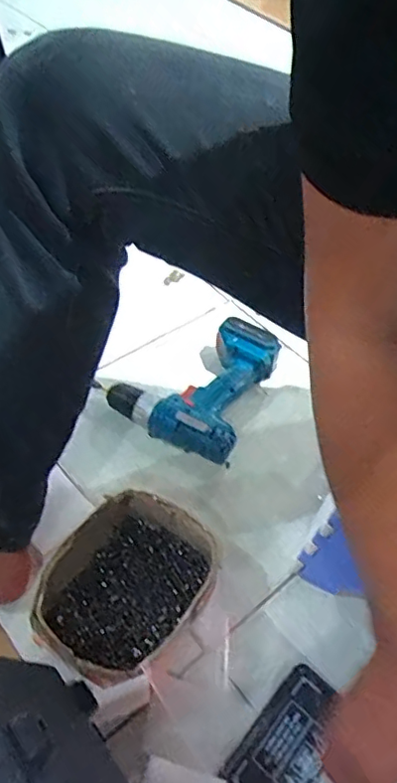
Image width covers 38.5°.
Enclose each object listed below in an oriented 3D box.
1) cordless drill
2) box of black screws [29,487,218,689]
[{"bbox_3d":[-0.007,-0.022,0.807,0.198,0.069,0.212,26,51,15],"label":"cordless drill"},{"bbox_3d":[-0.076,0.205,0.597,0.149,0.065,0.182,31,53,19],"label":"box of black screws"}]

